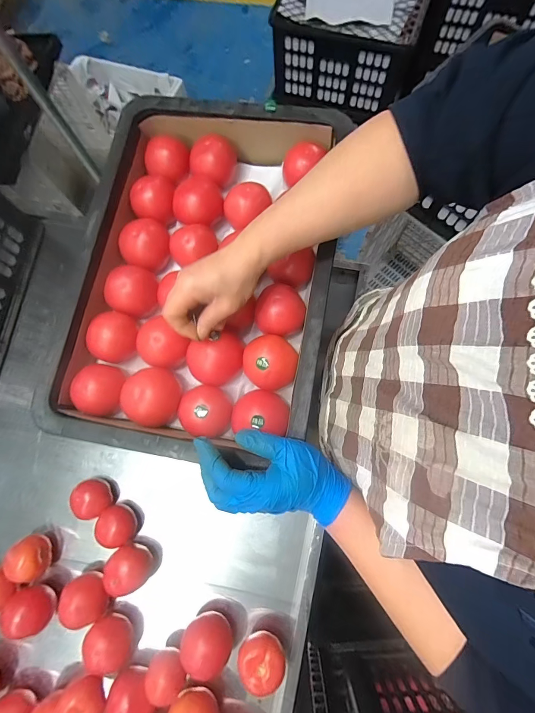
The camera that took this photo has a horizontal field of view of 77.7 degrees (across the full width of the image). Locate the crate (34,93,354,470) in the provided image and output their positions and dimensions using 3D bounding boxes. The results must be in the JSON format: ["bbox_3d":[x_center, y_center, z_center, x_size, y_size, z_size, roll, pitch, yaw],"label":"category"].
[{"bbox_3d":[-0.085,-0.114,0.454,0.331,0.085,0.479,12,79,3],"label":"crate"}]

